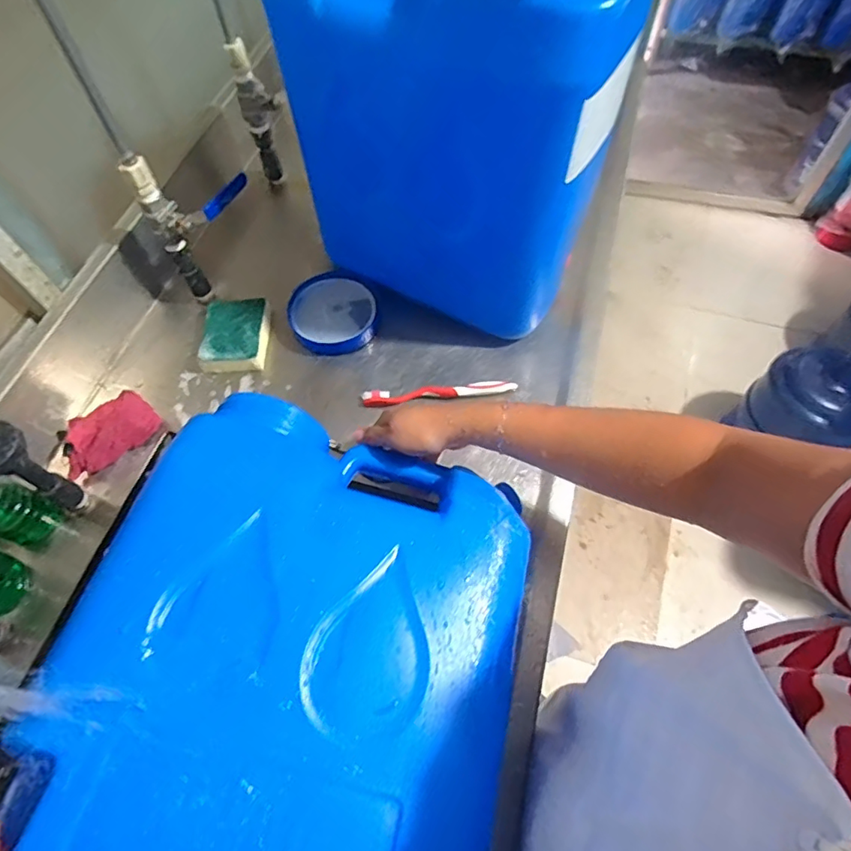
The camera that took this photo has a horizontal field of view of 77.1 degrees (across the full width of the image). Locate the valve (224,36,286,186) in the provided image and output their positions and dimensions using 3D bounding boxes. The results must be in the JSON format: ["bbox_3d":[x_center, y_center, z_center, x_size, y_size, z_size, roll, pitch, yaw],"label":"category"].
[{"bbox_3d":[-0.230,-0.438,0.770,0.057,0.199,0.044,-18,62,-7],"label":"valve"}]

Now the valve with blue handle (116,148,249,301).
[{"bbox_3d":[-0.264,-0.247,0.659,0.128,0.202,0.044,-30,64,-13],"label":"valve with blue handle"}]

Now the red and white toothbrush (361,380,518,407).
[{"bbox_3d":[0.016,-0.040,0.652,0.188,0.015,0.018,-6,62,-1],"label":"red and white toothbrush"}]

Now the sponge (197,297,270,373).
[{"bbox_3d":[-0.246,-0.120,0.694,0.079,0.028,0.100,-2,62,2],"label":"sponge"}]

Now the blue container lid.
[{"bbox_3d":[-0.125,-0.148,0.709,0.114,0.027,0.129,-5,62,0],"label":"blue container lid"}]

